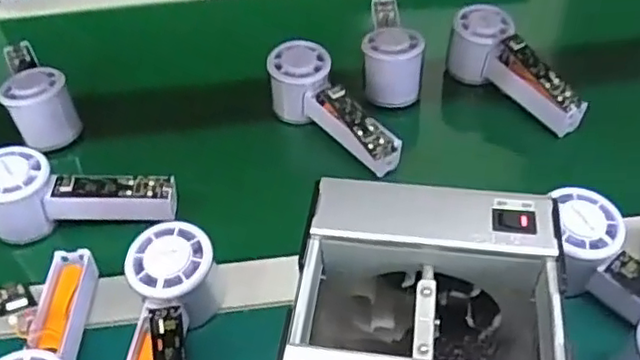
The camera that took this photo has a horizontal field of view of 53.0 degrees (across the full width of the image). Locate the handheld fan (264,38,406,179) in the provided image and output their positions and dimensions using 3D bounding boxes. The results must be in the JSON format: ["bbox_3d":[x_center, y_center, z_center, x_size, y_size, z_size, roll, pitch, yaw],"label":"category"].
[{"bbox_3d":[0.009,-0.061,0.569,0.055,0.057,0.151,-27,51,-21],"label":"handheld fan"}]

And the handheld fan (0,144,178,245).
[{"bbox_3d":[-0.190,0.005,0.510,0.140,0.057,0.051,-7,47,-3],"label":"handheld fan"}]

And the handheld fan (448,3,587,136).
[{"bbox_3d":[0.180,-0.100,0.596,0.048,0.059,0.142,-23,50,-18],"label":"handheld fan"}]

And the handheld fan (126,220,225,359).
[{"bbox_3d":[-0.102,0.101,0.410,0.056,0.060,0.149,1,47,4],"label":"handheld fan"}]

